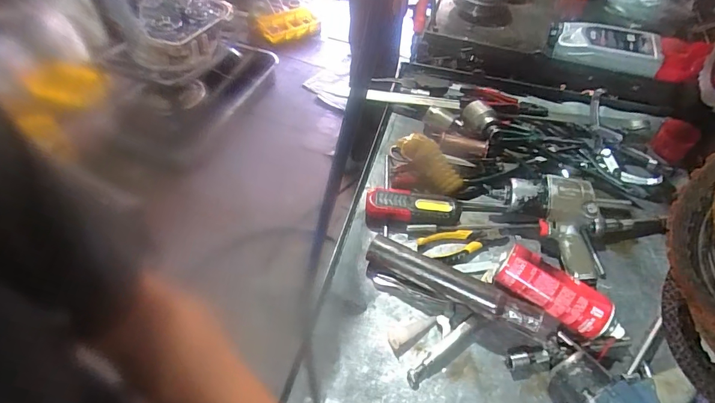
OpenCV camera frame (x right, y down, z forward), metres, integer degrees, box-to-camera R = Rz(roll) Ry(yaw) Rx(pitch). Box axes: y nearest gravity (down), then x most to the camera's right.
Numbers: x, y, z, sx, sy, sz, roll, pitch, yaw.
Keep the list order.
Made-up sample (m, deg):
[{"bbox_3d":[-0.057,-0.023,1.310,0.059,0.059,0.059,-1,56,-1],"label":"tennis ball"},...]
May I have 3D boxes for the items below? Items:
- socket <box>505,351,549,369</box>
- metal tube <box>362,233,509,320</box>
[{"bbox_3d":[0.240,0.220,0.591,0.060,0.021,0.016,-8,51,-4],"label":"socket"},{"bbox_3d":[0.116,0.118,0.647,0.211,0.043,0.044,24,56,18],"label":"metal tube"}]

